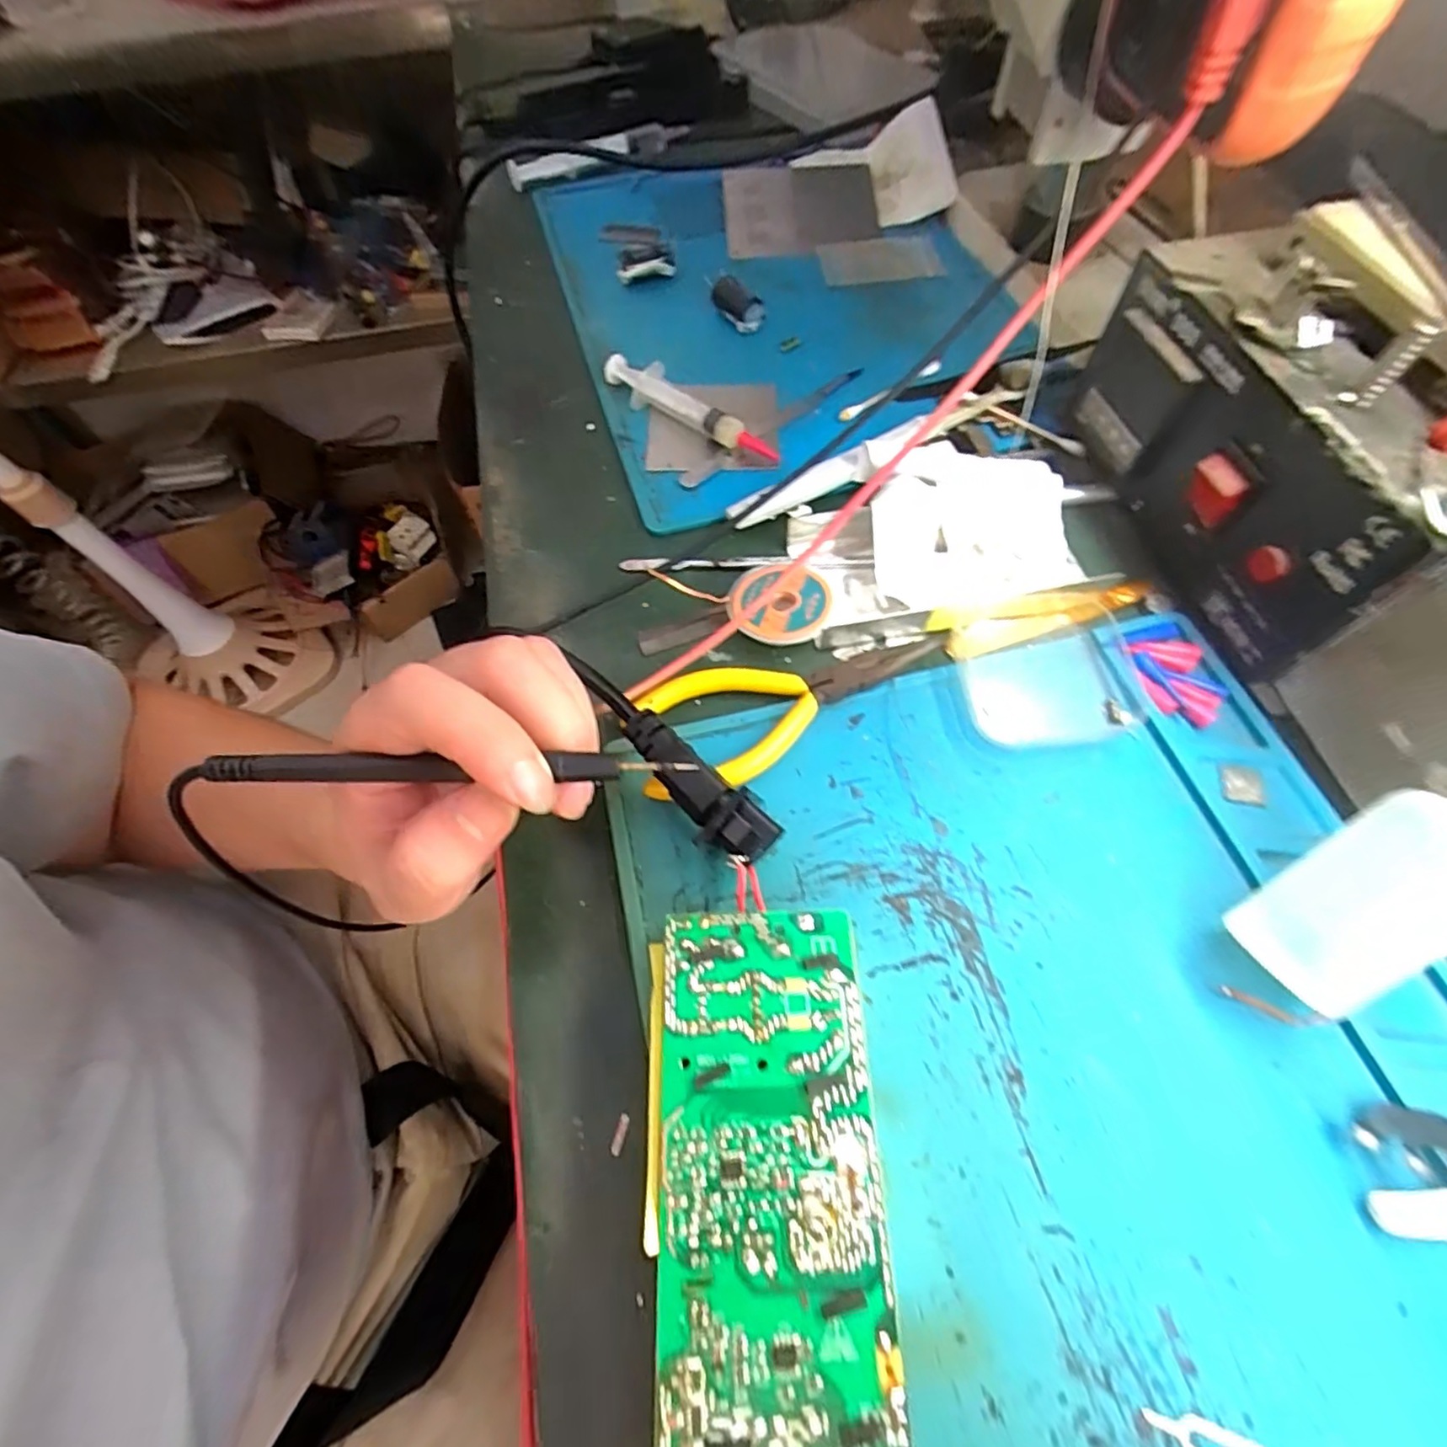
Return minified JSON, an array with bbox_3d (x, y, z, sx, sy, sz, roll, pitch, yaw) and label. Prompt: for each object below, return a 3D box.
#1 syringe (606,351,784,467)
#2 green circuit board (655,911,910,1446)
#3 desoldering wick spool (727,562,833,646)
[{"bbox_3d":[-0.019,-0.160,0.332,0.105,0.017,0.016,36,69,20],"label":"syringe"},{"bbox_3d":[0.012,0.121,0.176,0.055,0.026,0.131,-3,61,2],"label":"green circuit board"},{"bbox_3d":[0.024,-0.050,0.276,0.042,0.012,0.042,-1,61,3],"label":"desoldering wick spool"}]

